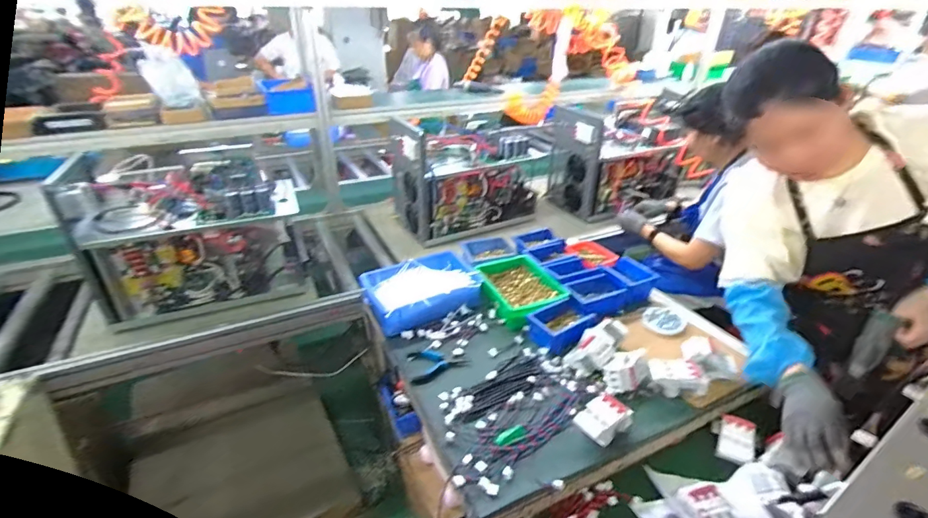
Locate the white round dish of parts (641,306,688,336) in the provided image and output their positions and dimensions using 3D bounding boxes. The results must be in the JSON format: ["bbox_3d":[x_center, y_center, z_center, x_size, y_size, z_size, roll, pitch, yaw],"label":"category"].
[{"bbox_3d":[0.540,0.167,1.219,0.102,0.025,0.096,0,29,0],"label":"white round dish of parts"}]

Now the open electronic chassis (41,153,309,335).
[{"bbox_3d":[-0.815,-0.077,1.365,0.580,0.406,0.332,-11,31,-19],"label":"open electronic chassis"}]

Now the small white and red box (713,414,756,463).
[{"bbox_3d":[0.545,0.363,0.914,0.071,0.033,0.097,15,32,25],"label":"small white and red box"}]

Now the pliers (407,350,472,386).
[{"bbox_3d":[-0.074,0.252,1.106,0.145,0.017,0.113,-16,33,-26],"label":"pliers"}]

